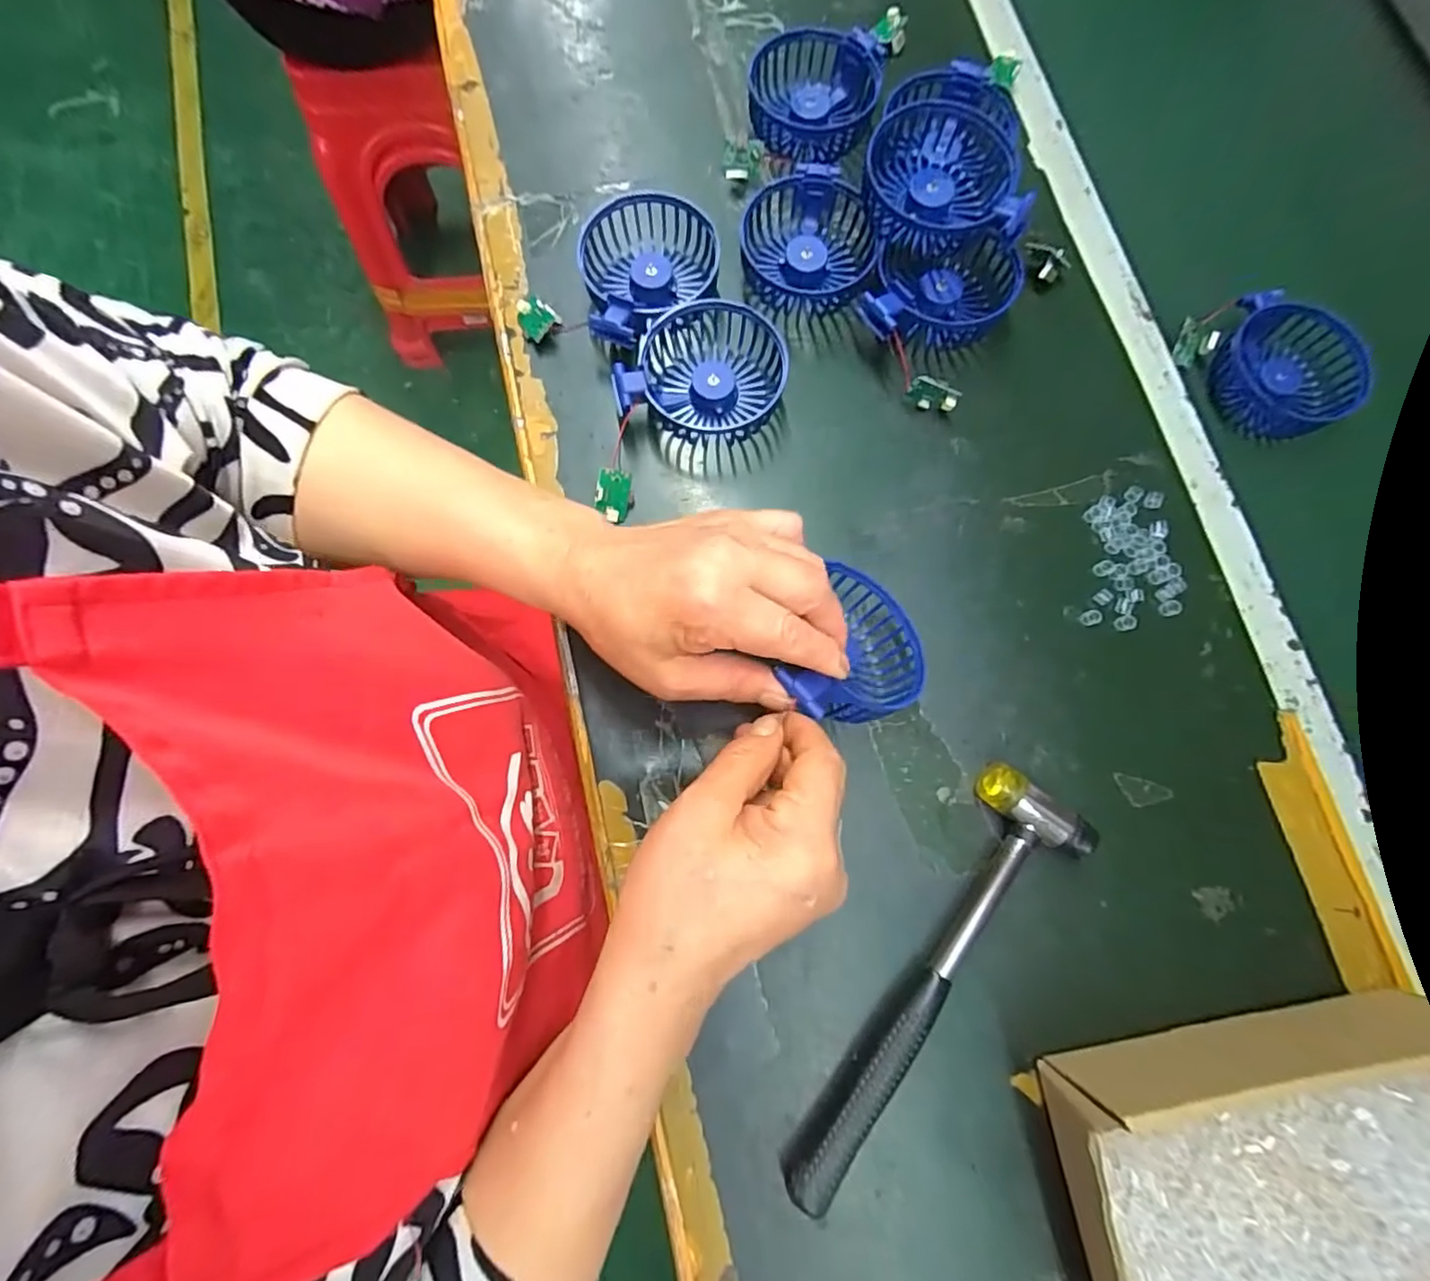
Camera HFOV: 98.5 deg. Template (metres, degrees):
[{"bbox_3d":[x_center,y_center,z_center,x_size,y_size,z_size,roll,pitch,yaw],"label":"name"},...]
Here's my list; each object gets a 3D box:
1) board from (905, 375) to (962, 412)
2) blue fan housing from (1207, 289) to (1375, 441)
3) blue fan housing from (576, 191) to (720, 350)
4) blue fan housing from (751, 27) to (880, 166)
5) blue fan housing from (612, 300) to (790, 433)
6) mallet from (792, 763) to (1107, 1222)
[{"bbox_3d":[0.138,-0.155,0.392,0.031,0.020,0.006,23,59,-8],"label":"board"},{"bbox_3d":[0.386,-0.182,0.418,0.082,0.029,0.088,23,79,5],"label":"blue fan housing"},{"bbox_3d":[-0.041,-0.236,0.398,0.086,0.029,0.093,-11,78,-3],"label":"blue fan housing"},{"bbox_3d":[0.068,-0.385,0.436,0.086,0.035,0.086,0,78,0],"label":"blue fan housing"},{"bbox_3d":[-0.007,-0.168,0.391,0.085,0.033,0.098,35,80,7],"label":"blue fan housing"},{"bbox_3d":[0.109,0.175,0.318,0.057,0.023,0.231,37,80,7],"label":"mallet"}]

